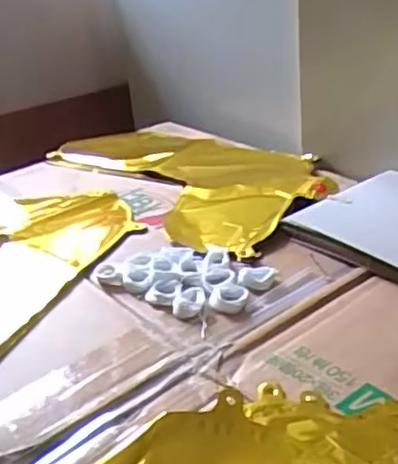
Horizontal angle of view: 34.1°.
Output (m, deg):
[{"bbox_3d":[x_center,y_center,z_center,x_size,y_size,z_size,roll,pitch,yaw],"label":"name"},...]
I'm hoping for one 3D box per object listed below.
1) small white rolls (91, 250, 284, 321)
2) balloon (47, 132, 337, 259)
[{"bbox_3d":[-0.011,0.036,0.550,0.131,0.011,0.087,17,36,38],"label":"small white rolls"},{"bbox_3d":[-0.005,-0.081,0.784,0.232,0.013,0.423,-22,31,-25],"label":"balloon"}]

